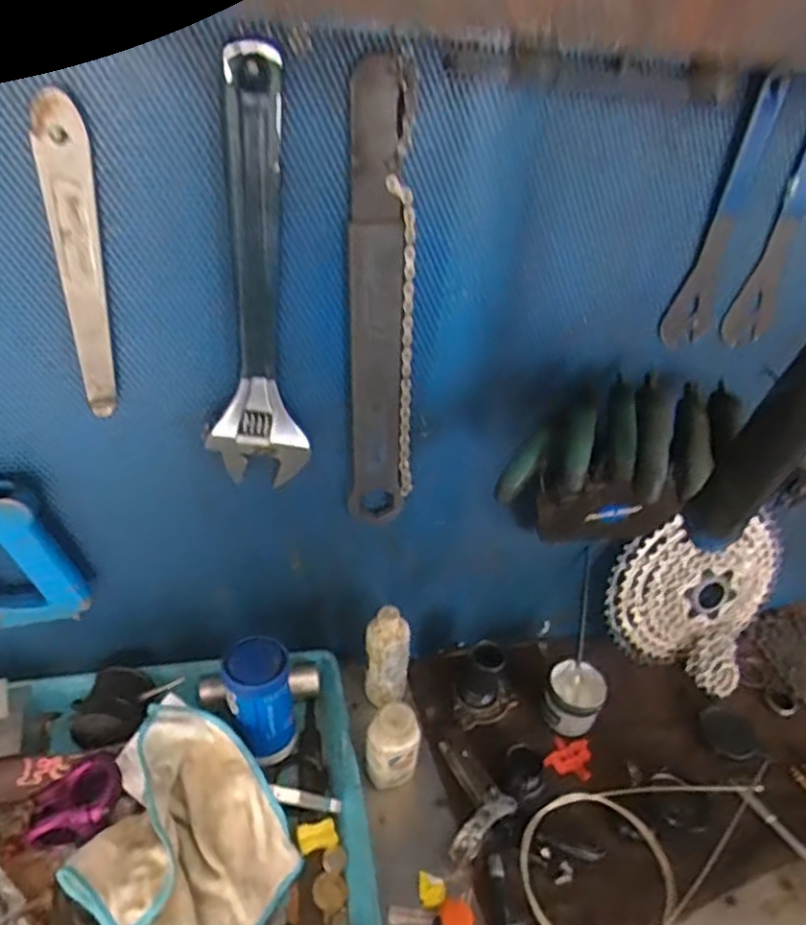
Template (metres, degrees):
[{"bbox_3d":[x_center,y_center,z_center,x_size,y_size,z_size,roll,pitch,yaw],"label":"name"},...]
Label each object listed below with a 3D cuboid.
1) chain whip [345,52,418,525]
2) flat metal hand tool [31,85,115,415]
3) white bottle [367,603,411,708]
[{"bbox_3d":[-0.012,-0.096,0.501,0.063,0.330,0.013,-2,36,-13],"label":"chain whip"},{"bbox_3d":[-0.193,-0.114,0.423,0.025,0.192,0.006,-19,43,-33],"label":"flat metal hand tool"},{"bbox_3d":[-0.014,0.181,0.654,0.038,0.100,0.033,29,42,26],"label":"white bottle"}]

